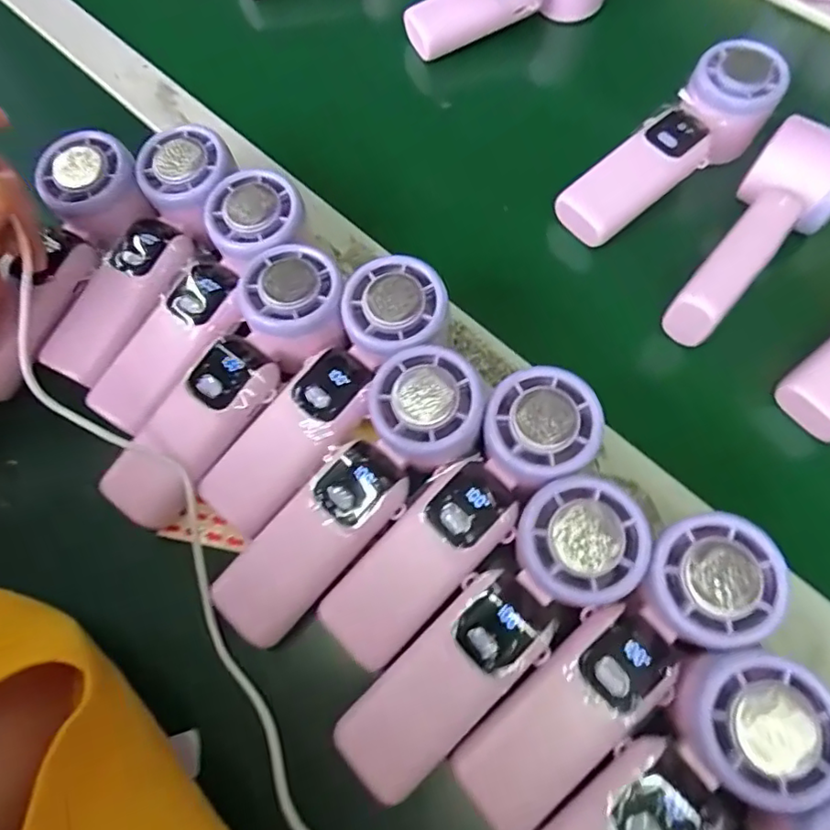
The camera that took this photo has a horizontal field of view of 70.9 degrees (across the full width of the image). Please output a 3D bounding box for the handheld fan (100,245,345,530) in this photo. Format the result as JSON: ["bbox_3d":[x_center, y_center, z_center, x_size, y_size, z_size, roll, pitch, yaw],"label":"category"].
[{"bbox_3d":[-0.100,-0.018,0.316,0.056,0.033,0.169,36,86,15],"label":"handheld fan"}]

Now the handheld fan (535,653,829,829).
[{"bbox_3d":[0.096,0.161,0.238,0.162,0.030,0.054,-42,72,2],"label":"handheld fan"}]

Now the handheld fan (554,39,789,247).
[{"bbox_3d":[0.167,-0.174,0.382,0.164,0.055,0.058,-38,72,-13],"label":"handheld fan"}]

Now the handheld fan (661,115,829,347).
[{"bbox_3d":[0.210,-0.106,0.354,0.057,0.051,0.155,35,73,14],"label":"handheld fan"}]

